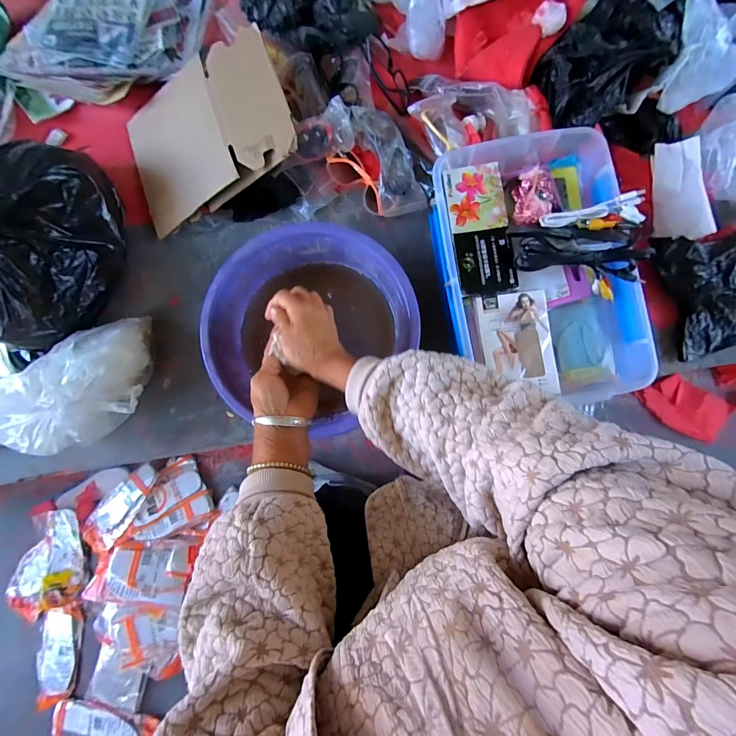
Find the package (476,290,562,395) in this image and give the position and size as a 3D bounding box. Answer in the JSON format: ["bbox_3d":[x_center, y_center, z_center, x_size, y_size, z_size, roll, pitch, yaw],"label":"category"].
[{"bbox_3d":[0.206,-0.034,0.485,0.096,0.012,0.135,-6,84,1],"label":"package"}]

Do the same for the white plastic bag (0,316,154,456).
[{"bbox_3d":[-0.428,0.032,0.531,0.219,0.134,0.145,-32,84,-2],"label":"white plastic bag"}]

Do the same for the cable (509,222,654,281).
[{"bbox_3d":[0.272,-0.158,0.462,0.168,0.045,0.069,8,84,2],"label":"cable"}]

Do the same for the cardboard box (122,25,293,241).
[{"bbox_3d":[-0.269,-0.387,0.577,0.280,0.082,0.242,-19,84,0],"label":"cardboard box"}]

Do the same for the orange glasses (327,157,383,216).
[{"bbox_3d":[-0.017,-0.305,0.590,0.123,0.036,0.035,41,87,5],"label":"orange glasses"}]

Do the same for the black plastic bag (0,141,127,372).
[{"bbox_3d":[-0.523,-0.193,0.500,0.226,0.216,0.307,36,86,5],"label":"black plastic bag"}]

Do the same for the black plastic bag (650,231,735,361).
[{"bbox_3d":[0.604,-0.147,0.546,0.285,0.048,0.188,-20,84,-1],"label":"black plastic bag"}]

